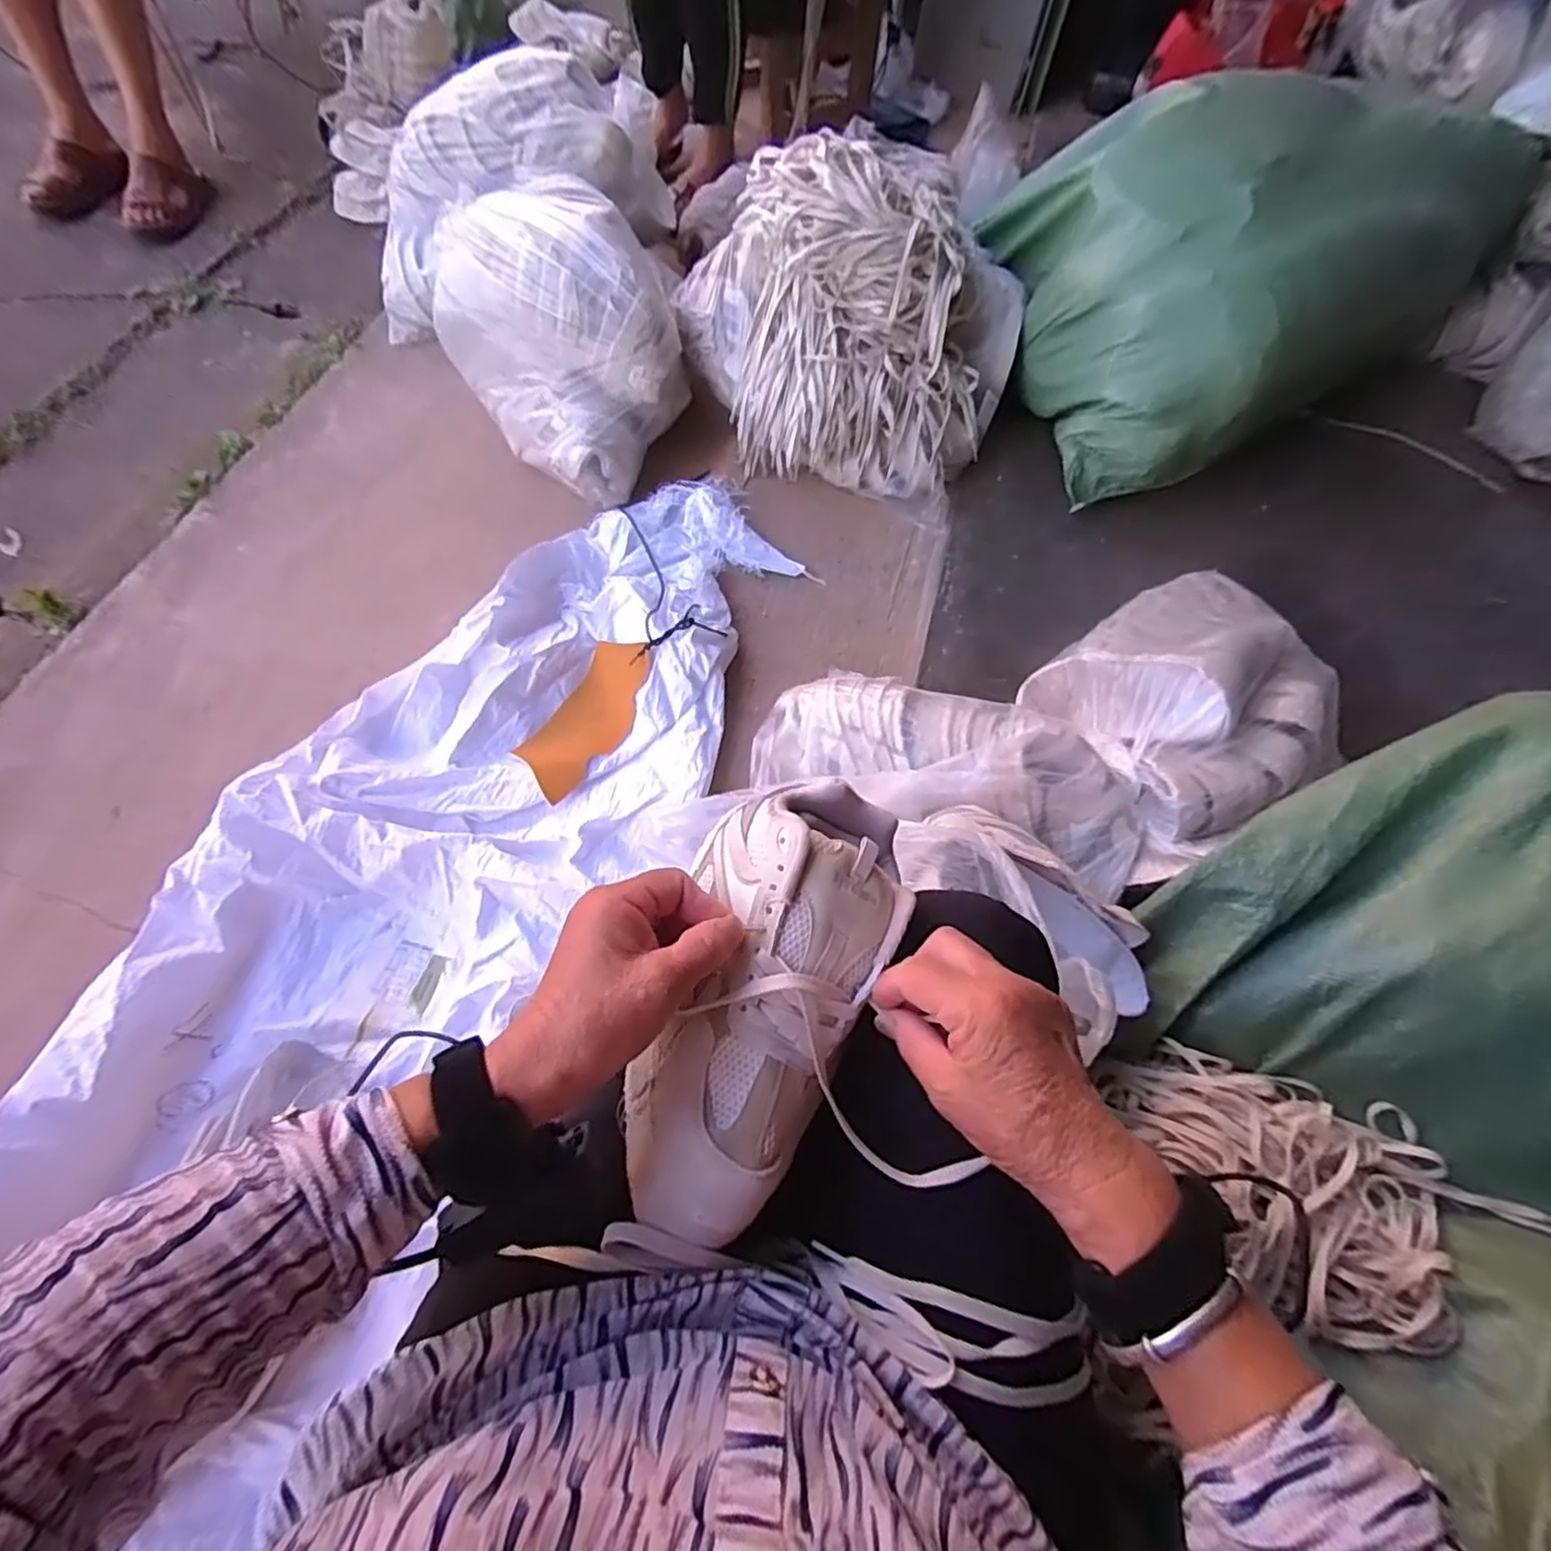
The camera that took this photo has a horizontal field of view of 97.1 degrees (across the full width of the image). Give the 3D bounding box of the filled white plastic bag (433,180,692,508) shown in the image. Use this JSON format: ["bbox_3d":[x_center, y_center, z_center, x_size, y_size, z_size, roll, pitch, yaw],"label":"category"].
[{"bbox_3d":[-0.325,-0.683,1.088,0.302,0.255,0.430,-29,70,-17],"label":"filled white plastic bag"}]

